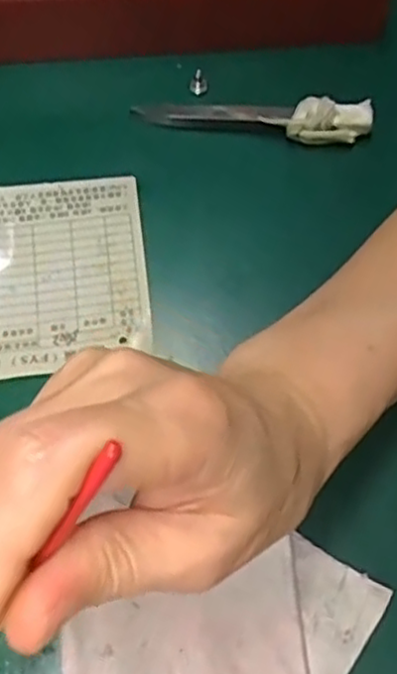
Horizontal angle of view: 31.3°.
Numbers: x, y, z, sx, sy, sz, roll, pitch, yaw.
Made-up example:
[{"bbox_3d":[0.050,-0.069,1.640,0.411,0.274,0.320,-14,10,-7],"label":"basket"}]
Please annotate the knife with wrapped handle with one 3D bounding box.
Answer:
[{"bbox_3d":[0.025,-0.099,0.321,0.105,0.019,0.014,4,67,-2],"label":"knife with wrapped handle"}]

